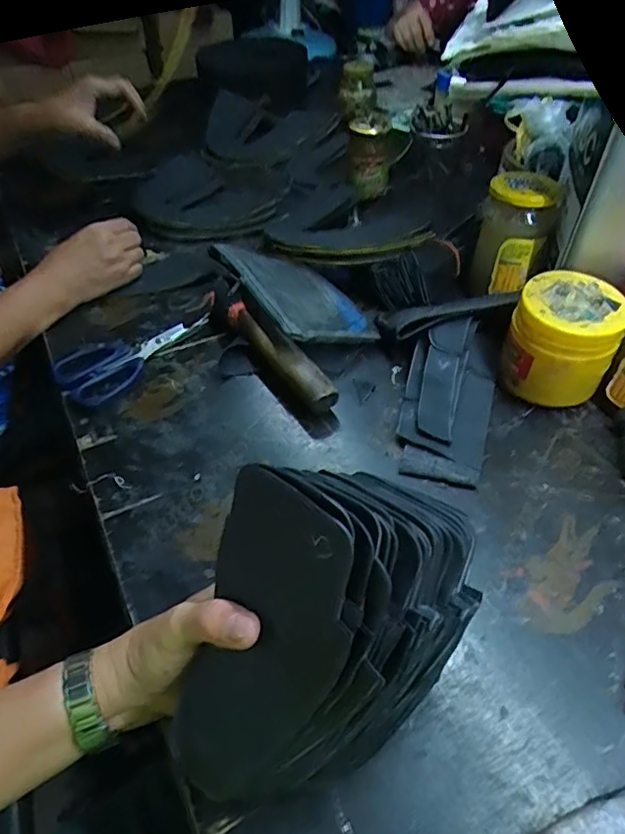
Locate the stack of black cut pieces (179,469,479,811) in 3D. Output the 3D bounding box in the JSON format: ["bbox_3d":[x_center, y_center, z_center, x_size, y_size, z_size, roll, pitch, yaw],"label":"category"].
[{"bbox_3d":[0.007,0.112,0.303,0.120,0.170,0.105,16,5,37],"label":"stack of black cut pieces"}]

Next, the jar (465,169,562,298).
[{"bbox_3d":[0.217,-0.199,0.613,0.073,0.118,0.072,11,49,13],"label":"jar"}]

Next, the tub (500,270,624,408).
[{"bbox_3d":[0.231,-0.066,0.528,0.089,0.103,0.088,-1,46,1],"label":"tub"}]

